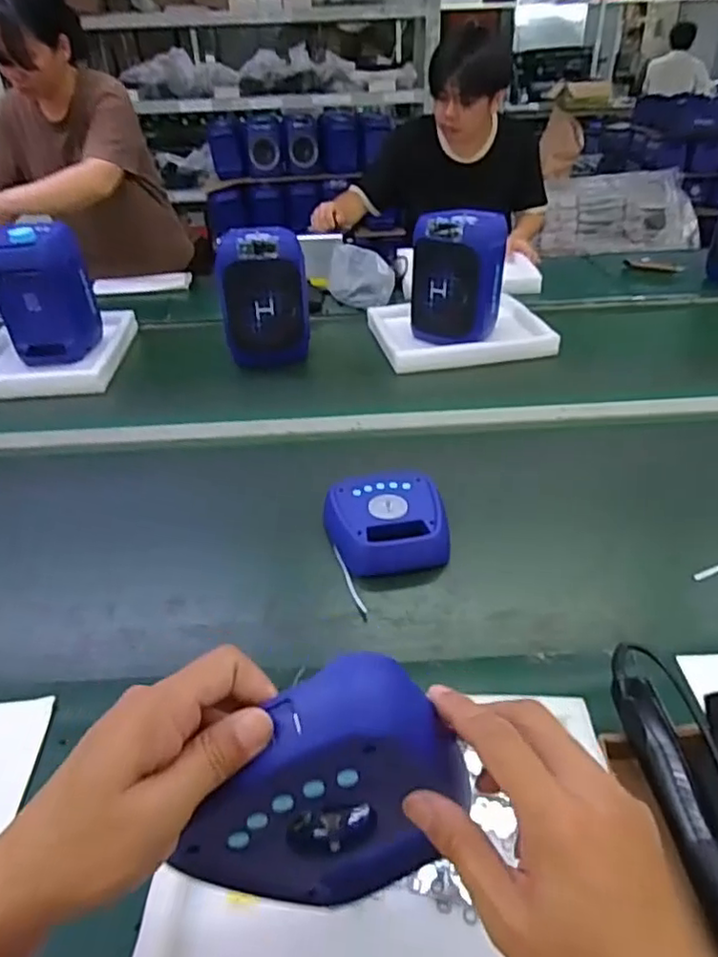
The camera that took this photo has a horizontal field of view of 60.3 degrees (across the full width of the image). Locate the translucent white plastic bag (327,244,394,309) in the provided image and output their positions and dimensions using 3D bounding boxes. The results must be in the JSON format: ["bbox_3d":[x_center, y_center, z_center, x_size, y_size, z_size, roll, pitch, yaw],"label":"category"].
[{"bbox_3d":[0.001,-0.492,1.528,0.151,0.142,0.071,21,41,30],"label":"translucent white plastic bag"}]

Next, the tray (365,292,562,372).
[{"bbox_3d":[0.216,-0.327,1.352,0.357,0.053,0.260,-6,35,-4],"label":"tray"}]

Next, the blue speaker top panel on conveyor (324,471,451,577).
[{"bbox_3d":[0.036,0.057,0.840,0.157,0.048,0.173,-4,34,-2],"label":"blue speaker top panel on conveyor"}]

